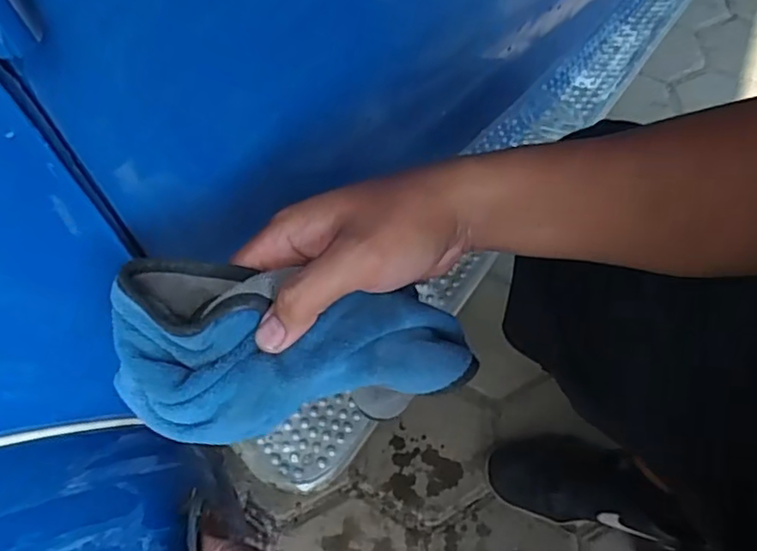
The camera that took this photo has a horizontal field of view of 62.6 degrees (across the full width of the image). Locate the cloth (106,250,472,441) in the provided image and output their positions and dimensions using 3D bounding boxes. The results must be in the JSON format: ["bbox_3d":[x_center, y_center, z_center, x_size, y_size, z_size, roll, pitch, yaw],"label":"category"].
[{"bbox_3d":[-0.046,0.040,0.336,0.186,0.052,0.087,4,59,-8],"label":"cloth"}]

